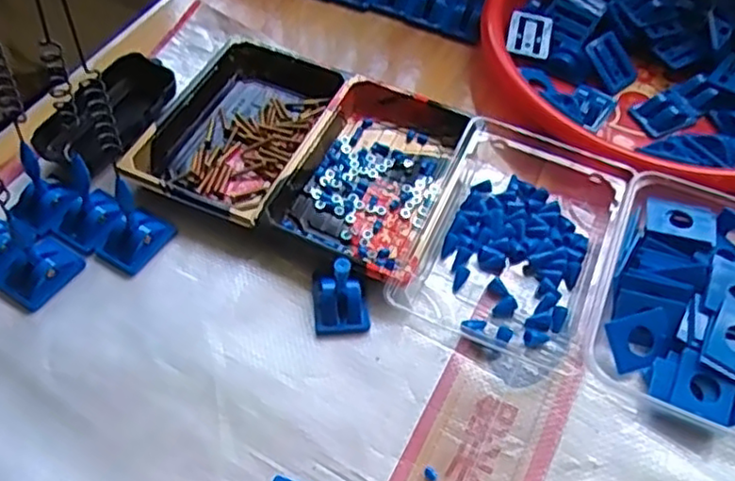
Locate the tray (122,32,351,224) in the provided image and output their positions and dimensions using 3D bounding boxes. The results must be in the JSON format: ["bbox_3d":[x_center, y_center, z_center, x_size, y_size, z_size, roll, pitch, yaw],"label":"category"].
[{"bbox_3d":[-0.094,-0.088,0.506,0.113,0.023,0.169,21,56,12],"label":"tray"}]

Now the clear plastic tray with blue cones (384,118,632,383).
[{"bbox_3d":[0.101,-0.008,0.445,0.118,0.029,0.172,20,55,12],"label":"clear plastic tray with blue cones"}]

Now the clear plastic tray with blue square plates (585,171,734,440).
[{"bbox_3d":[0.201,0.034,0.414,0.109,0.035,0.146,20,55,12],"label":"clear plastic tray with blue square plates"}]

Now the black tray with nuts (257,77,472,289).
[{"bbox_3d":[0.004,-0.050,0.473,0.096,0.025,0.160,21,56,12],"label":"black tray with nuts"}]

